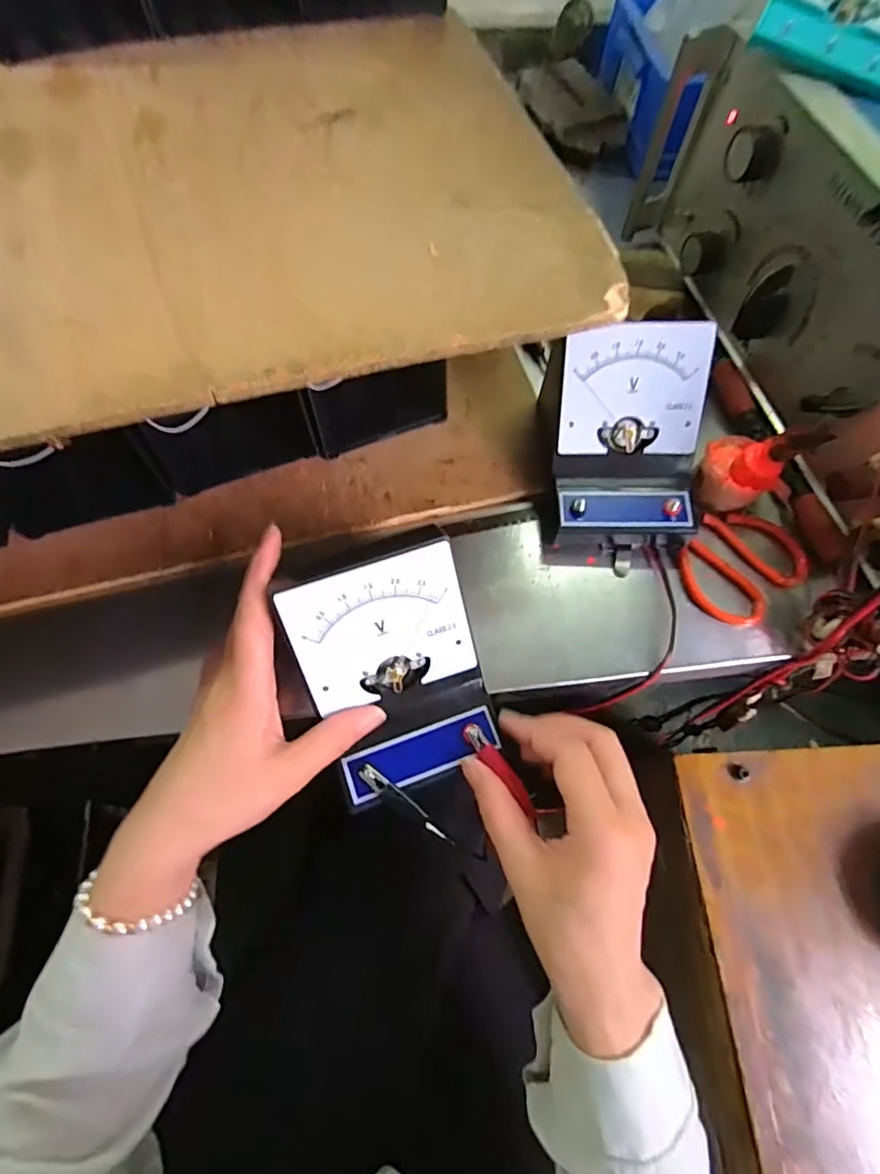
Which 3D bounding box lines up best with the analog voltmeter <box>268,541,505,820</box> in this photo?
[{"bbox_3d":[-0.021,0.047,0.282,0.090,0.075,0.100,-19,68,-10],"label":"analog voltmeter"}]

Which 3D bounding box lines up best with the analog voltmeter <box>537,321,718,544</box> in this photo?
[{"bbox_3d":[0.125,-0.094,0.353,0.105,0.096,0.108,-1,66,-2],"label":"analog voltmeter"}]

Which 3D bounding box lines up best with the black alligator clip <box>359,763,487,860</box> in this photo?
[{"bbox_3d":[-0.019,0.116,0.286,0.056,0.008,0.008,35,69,13],"label":"black alligator clip"}]

